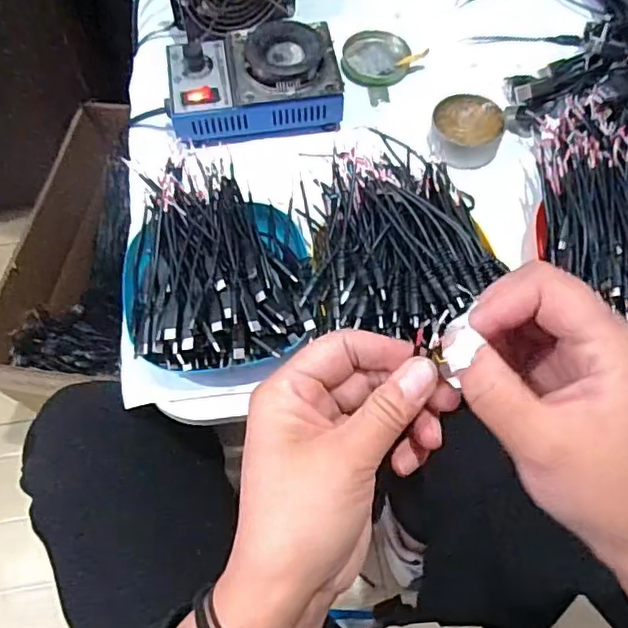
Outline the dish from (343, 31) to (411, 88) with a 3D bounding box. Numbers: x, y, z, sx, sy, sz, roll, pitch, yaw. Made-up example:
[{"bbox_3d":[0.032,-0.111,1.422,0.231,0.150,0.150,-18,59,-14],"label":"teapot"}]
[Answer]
[{"bbox_3d":[0.061,-0.251,0.589,0.064,0.013,0.059,3,64,2],"label":"dish"}]

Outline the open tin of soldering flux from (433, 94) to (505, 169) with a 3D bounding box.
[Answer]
[{"bbox_3d":[0.135,-0.161,0.537,0.059,0.027,0.066,9,65,4],"label":"open tin of soldering flux"}]

